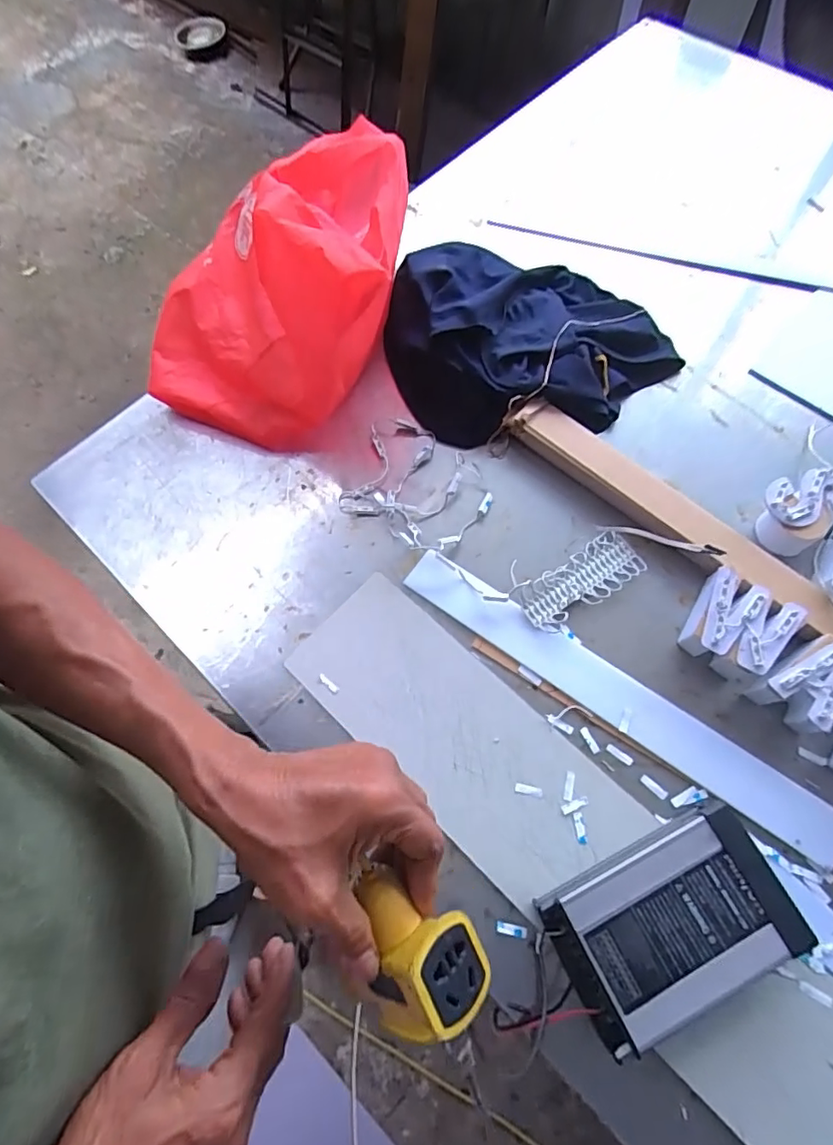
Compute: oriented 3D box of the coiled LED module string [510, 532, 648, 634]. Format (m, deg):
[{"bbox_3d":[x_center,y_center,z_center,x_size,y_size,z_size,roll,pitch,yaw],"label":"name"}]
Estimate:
[{"bbox_3d":[0.165,0.003,0.575,0.134,0.020,0.070,-32,70,-10],"label":"coiled LED module string"}]

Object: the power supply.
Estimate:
[{"bbox_3d":[0.202,0.280,0.448,0.179,0.051,0.113,-26,69,-7],"label":"power supply"}]

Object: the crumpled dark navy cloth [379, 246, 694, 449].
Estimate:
[{"bbox_3d":[0.139,-0.280,0.660,0.346,0.075,0.255,2,68,4],"label":"crumpled dark navy cloth"}]

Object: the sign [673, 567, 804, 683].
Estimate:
[{"bbox_3d":[0.313,0.055,0.535,0.094,0.053,0.083,29,73,14],"label":"sign"}]

